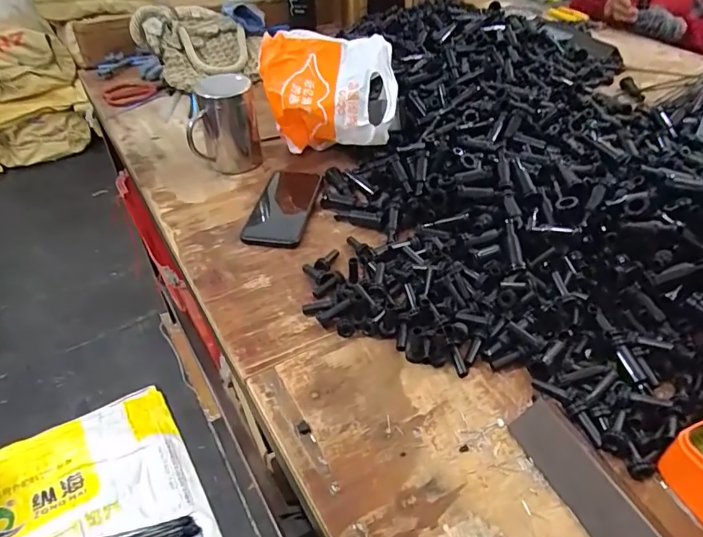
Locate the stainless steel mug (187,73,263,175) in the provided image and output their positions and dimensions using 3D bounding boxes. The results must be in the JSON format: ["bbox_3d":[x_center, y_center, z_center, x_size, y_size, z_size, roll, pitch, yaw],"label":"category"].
[{"bbox_3d":[-0.189,-0.215,0.729,0.090,0.128,0.097,-5,42,-5],"label":"stainless steel mug"}]

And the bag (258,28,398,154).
[{"bbox_3d":[-0.033,-0.253,0.734,0.195,0.151,0.125,4,42,5],"label":"bag"}]

